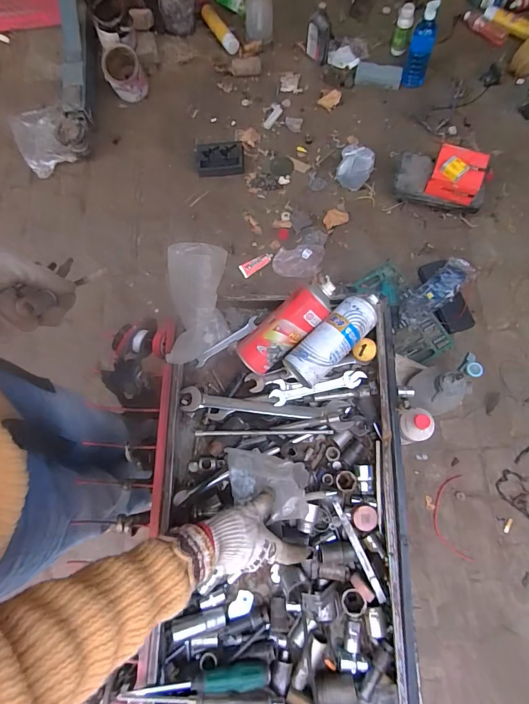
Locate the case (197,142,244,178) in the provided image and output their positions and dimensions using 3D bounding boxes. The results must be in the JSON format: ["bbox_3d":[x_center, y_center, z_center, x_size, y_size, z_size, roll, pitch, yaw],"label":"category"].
[{"bbox_3d":[-0.186,-0.821,1.621,0.196,0.037,0.155,-5,73,0],"label":"case"}]

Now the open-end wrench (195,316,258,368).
[{"bbox_3d":[-0.068,-0.016,0.685,0.133,0.006,0.020,-37,88,2],"label":"open-end wrench"}]

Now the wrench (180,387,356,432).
[{"bbox_3d":[0.001,0.092,0.629,0.280,0.022,0.045,6,73,3],"label":"wrench"}]

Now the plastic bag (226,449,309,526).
[{"bbox_3d":[-0.002,0.199,0.563,0.134,0.022,0.085,4,80,28],"label":"plastic bag"}]

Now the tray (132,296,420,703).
[{"bbox_3d":[0.022,0.235,0.572,0.355,0.110,0.669,3,73,3],"label":"tray"}]

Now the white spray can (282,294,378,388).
[{"bbox_3d":[0.114,-0.026,0.610,0.184,0.055,0.066,-43,76,-11],"label":"white spray can"}]

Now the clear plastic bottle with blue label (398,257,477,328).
[{"bbox_3d":[0.611,-0.210,1.387,0.333,0.064,0.113,-38,75,-10],"label":"clear plastic bottle with blue label"}]

